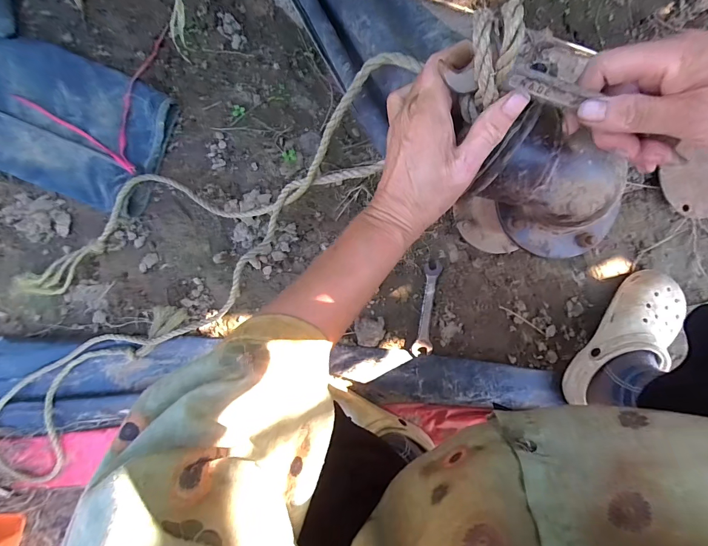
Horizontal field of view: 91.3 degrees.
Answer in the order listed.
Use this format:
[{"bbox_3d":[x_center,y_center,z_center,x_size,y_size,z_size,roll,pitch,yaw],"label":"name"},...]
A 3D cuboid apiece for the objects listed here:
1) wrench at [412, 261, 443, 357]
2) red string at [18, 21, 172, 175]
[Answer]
[{"bbox_3d":[0.122,0.061,0.575,0.031,0.008,0.154,6,96,-2],"label":"wrench"},{"bbox_3d":[-0.393,-0.279,0.520,0.171,0.036,0.224,11,96,-2],"label":"red string"}]

